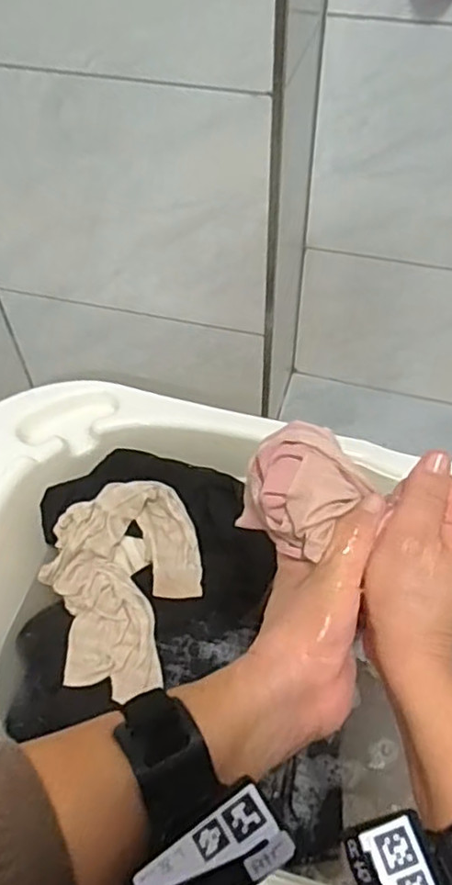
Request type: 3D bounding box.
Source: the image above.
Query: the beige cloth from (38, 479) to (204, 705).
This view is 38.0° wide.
[{"bbox_3d":[-0.115,0.160,0.756,0.186,0.046,0.217,-22,72,-7],"label":"beige cloth"}]

